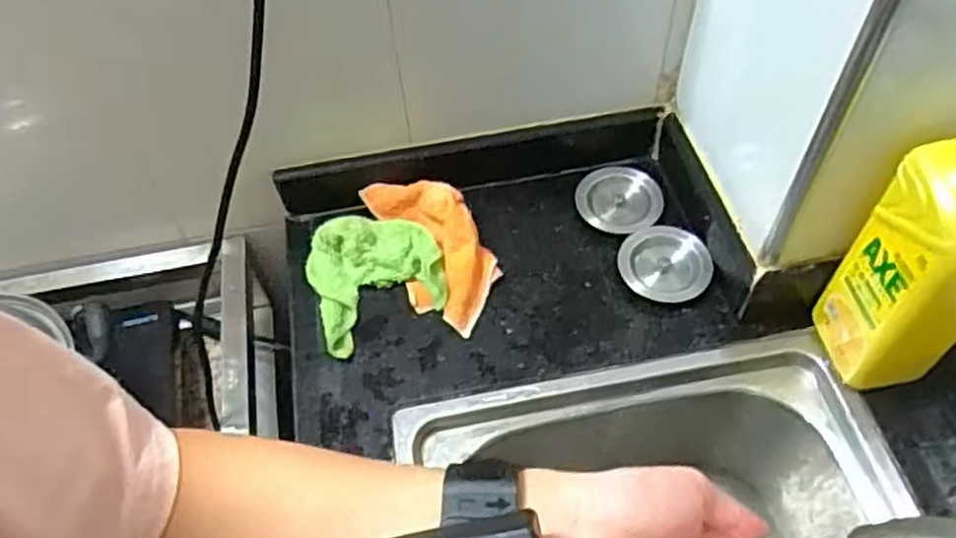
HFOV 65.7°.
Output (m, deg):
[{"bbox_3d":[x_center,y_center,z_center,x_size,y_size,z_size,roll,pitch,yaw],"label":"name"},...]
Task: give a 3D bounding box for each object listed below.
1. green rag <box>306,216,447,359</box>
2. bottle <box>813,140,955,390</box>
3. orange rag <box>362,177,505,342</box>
[{"bbox_3d":[-0.096,0.004,0.696,0.121,0.033,0.126,-18,56,-10],"label":"green rag"},{"bbox_3d":[0.326,-0.012,0.524,0.070,0.271,0.079,-9,55,-3],"label":"bottle"},{"bbox_3d":[-0.040,-0.024,0.704,0.085,0.050,0.174,-21,56,-11],"label":"orange rag"}]

